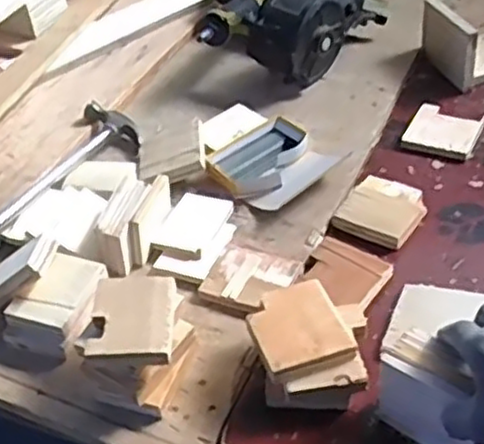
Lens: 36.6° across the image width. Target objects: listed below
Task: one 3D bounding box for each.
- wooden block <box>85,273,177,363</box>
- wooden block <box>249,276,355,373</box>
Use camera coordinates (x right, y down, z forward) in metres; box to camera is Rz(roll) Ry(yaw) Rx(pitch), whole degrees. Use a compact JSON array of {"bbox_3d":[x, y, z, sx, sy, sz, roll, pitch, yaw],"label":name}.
[{"bbox_3d":[-0.100,0.086,0.676,0.075,0.015,0.097,-1,43,2],"label":"wooden block"},{"bbox_3d":[0.052,0.095,0.685,0.087,0.014,0.092,-18,45,-15],"label":"wooden block"}]

